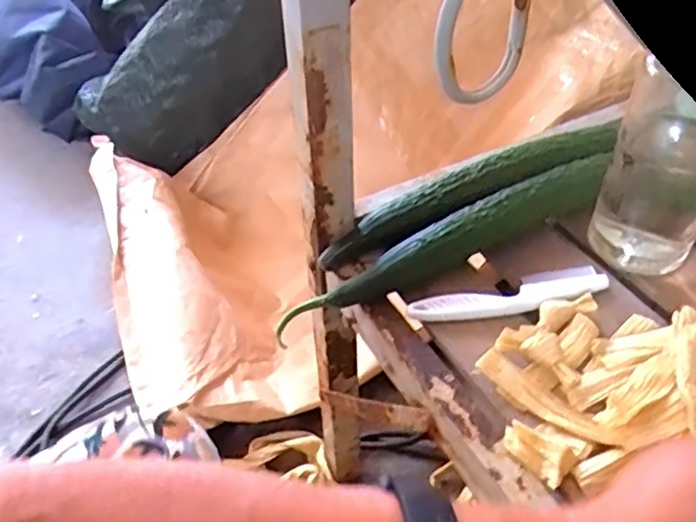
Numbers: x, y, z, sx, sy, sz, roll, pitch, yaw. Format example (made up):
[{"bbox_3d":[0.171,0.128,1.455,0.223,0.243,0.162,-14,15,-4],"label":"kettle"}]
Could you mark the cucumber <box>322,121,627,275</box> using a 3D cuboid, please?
[{"bbox_3d":[0.101,-0.054,0.500,0.265,0.028,0.031,-21,48,-18],"label":"cucumber"}]

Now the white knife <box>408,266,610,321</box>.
[{"bbox_3d":[0.107,0.022,0.441,0.131,0.004,0.029,-12,46,-8],"label":"white knife"}]

